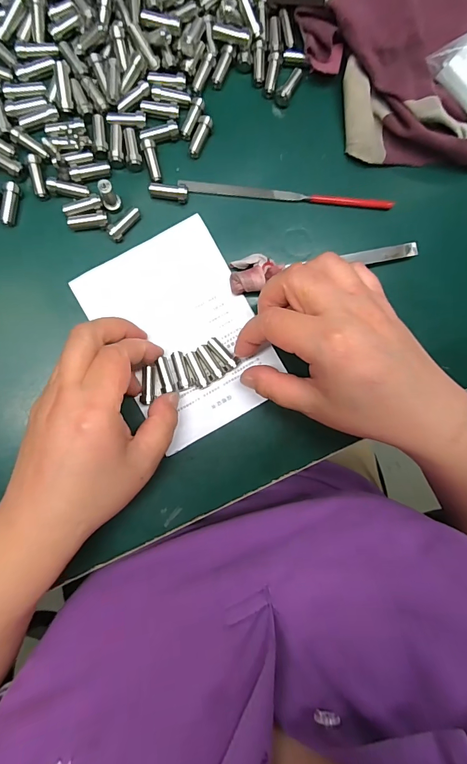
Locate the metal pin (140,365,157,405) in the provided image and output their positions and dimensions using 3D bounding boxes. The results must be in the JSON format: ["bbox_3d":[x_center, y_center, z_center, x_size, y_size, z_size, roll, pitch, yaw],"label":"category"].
[{"bbox_3d":[-0.059,0.002,0.256,0.009,0.004,0.026,7,84,-6],"label":"metal pin"}]

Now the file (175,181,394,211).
[{"bbox_3d":[0.037,-0.136,0.270,0.148,0.004,0.008,3,92,-6],"label":"file"}]

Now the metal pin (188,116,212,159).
[{"bbox_3d":[-0.024,-0.172,0.260,0.009,0.006,0.027,25,90,-7],"label":"metal pin"}]

